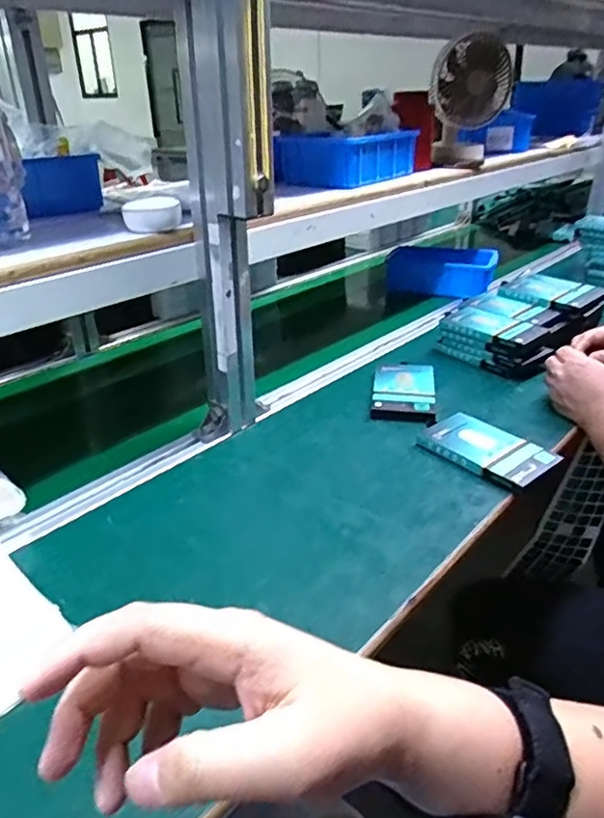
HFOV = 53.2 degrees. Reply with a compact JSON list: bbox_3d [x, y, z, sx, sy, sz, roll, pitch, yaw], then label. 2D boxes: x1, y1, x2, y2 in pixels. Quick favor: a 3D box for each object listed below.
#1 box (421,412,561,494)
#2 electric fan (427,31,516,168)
[{"bbox_3d":[0.203,0.040,0.657,0.087,0.016,0.139,-22,35,-33],"label":"box"},{"bbox_3d":[0.272,-0.498,0.984,0.125,0.190,0.107,7,30,14],"label":"electric fan"}]

